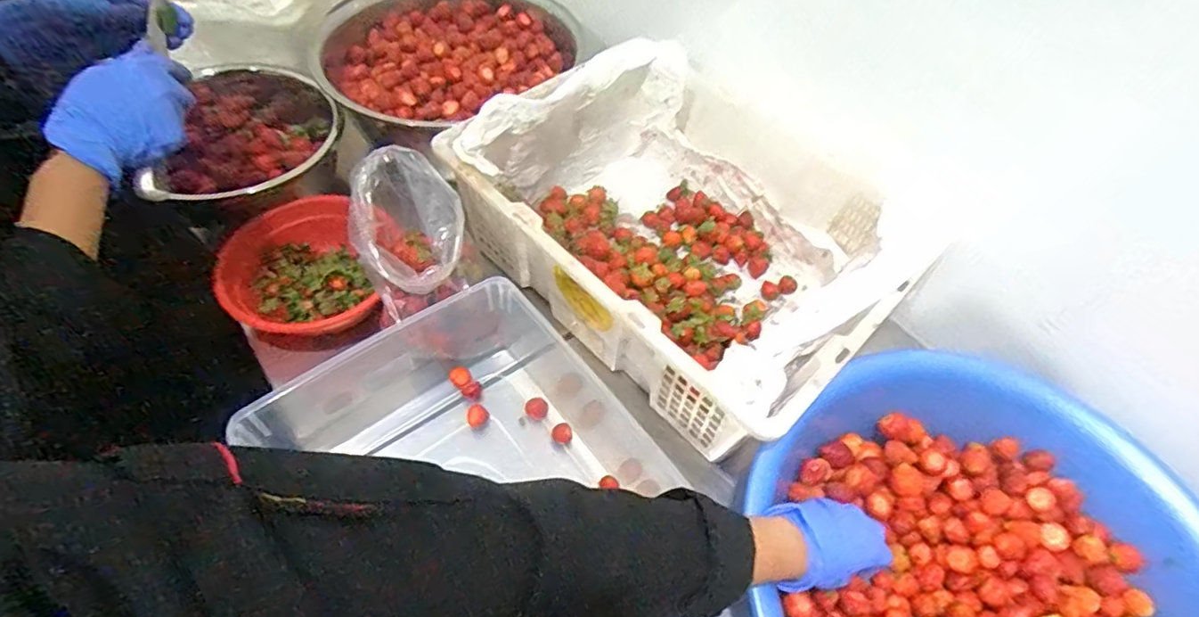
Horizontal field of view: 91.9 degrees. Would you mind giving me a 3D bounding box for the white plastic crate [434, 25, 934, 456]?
[{"bbox_3d":[0.104,-0.094,0.700,0.459,0.183,0.371,39,60,21],"label":"white plastic crate"}]

